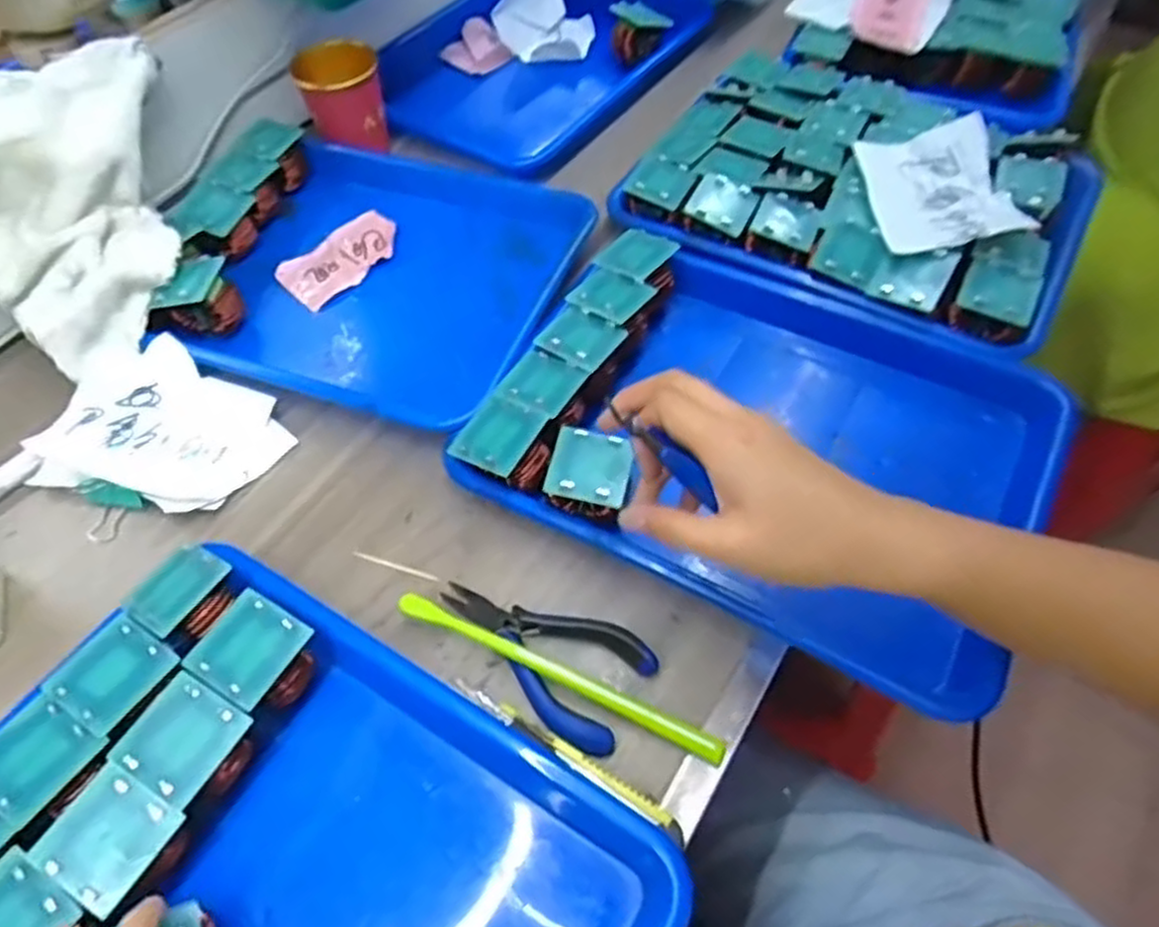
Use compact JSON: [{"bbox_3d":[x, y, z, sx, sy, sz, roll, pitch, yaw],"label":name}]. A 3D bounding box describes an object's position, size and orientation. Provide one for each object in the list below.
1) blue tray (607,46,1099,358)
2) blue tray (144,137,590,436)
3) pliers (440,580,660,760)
[{"bbox_3d":[0.221,-0.218,0.582,0.318,0.053,0.257,28,61,20],"label":"blue tray"},{"bbox_3d":[-0.147,-0.149,0.580,0.269,0.043,0.272,17,58,13],"label":"blue tray"},{"bbox_3d":[-0.021,0.098,0.405,0.122,0.013,0.063,31,62,21],"label":"pliers"}]

